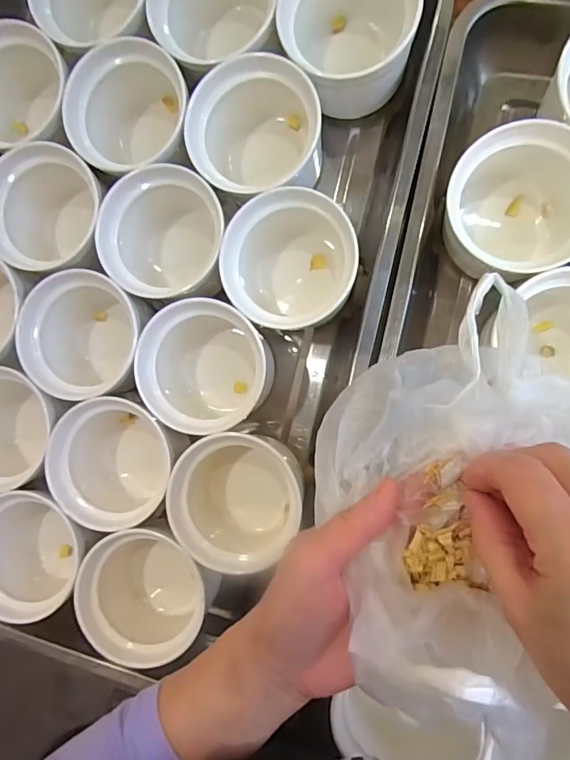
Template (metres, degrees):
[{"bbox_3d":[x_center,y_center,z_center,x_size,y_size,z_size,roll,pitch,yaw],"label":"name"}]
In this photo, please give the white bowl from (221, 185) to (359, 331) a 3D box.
[{"bbox_3d":[0.001,-0.090,0.378,0.084,0.074,0.091,0,89,10],"label":"white bowl"}]

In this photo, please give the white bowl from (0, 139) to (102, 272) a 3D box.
[{"bbox_3d":[-0.180,-0.130,0.416,0.098,0.090,0.094,0,89,10],"label":"white bowl"}]

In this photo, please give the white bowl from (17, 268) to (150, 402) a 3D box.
[{"bbox_3d":[-0.151,-0.037,0.406,0.094,0.078,0.089,0,89,10],"label":"white bowl"}]

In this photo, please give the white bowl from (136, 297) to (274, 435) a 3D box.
[{"bbox_3d":[-0.063,-0.009,0.386,0.085,0.073,0.092,0,89,10],"label":"white bowl"}]

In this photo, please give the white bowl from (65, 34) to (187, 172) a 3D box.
[{"bbox_3d":[-0.117,-0.207,0.400,0.096,0.079,0.088,0,89,10],"label":"white bowl"}]

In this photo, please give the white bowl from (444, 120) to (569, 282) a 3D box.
[{"bbox_3d":[0.164,-0.119,0.353,0.094,0.072,0.097,0,89,10],"label":"white bowl"}]

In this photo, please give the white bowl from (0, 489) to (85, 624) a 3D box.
[{"bbox_3d":[-0.196,0.133,0.405,0.093,0.075,0.097,0,89,10],"label":"white bowl"}]

